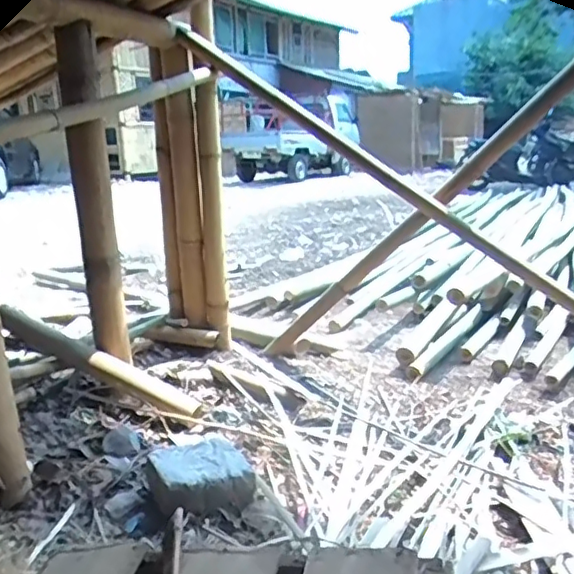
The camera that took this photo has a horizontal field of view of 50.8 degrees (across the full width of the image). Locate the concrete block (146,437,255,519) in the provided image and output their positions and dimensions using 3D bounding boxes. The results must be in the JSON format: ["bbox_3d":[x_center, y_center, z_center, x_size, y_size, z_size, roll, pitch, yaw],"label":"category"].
[{"bbox_3d":[-0.200,0.425,1.355,0.208,0.074,0.217,-7,14,-24],"label":"concrete block"}]

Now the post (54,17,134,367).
[{"bbox_3d":[-0.547,-0.245,1.725,0.119,0.909,0.107,-7,14,-18],"label":"post"}]

